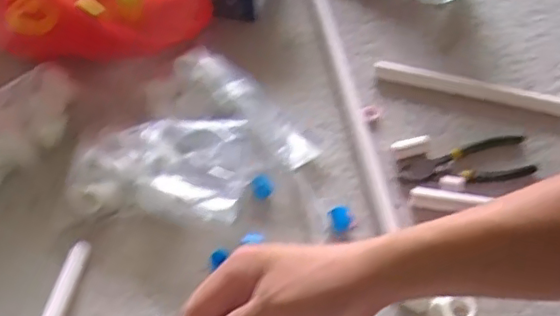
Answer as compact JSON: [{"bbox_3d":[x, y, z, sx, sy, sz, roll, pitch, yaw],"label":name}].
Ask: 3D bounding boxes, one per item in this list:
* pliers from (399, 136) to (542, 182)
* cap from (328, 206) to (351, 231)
[{"bbox_3d":[0.217,0.006,0.681,0.152,0.010,0.061,-7,59,-1],"label":"pliers"},{"bbox_3d":[0.067,0.068,0.650,0.021,0.025,0.024,-17,60,-7],"label":"cap"}]

